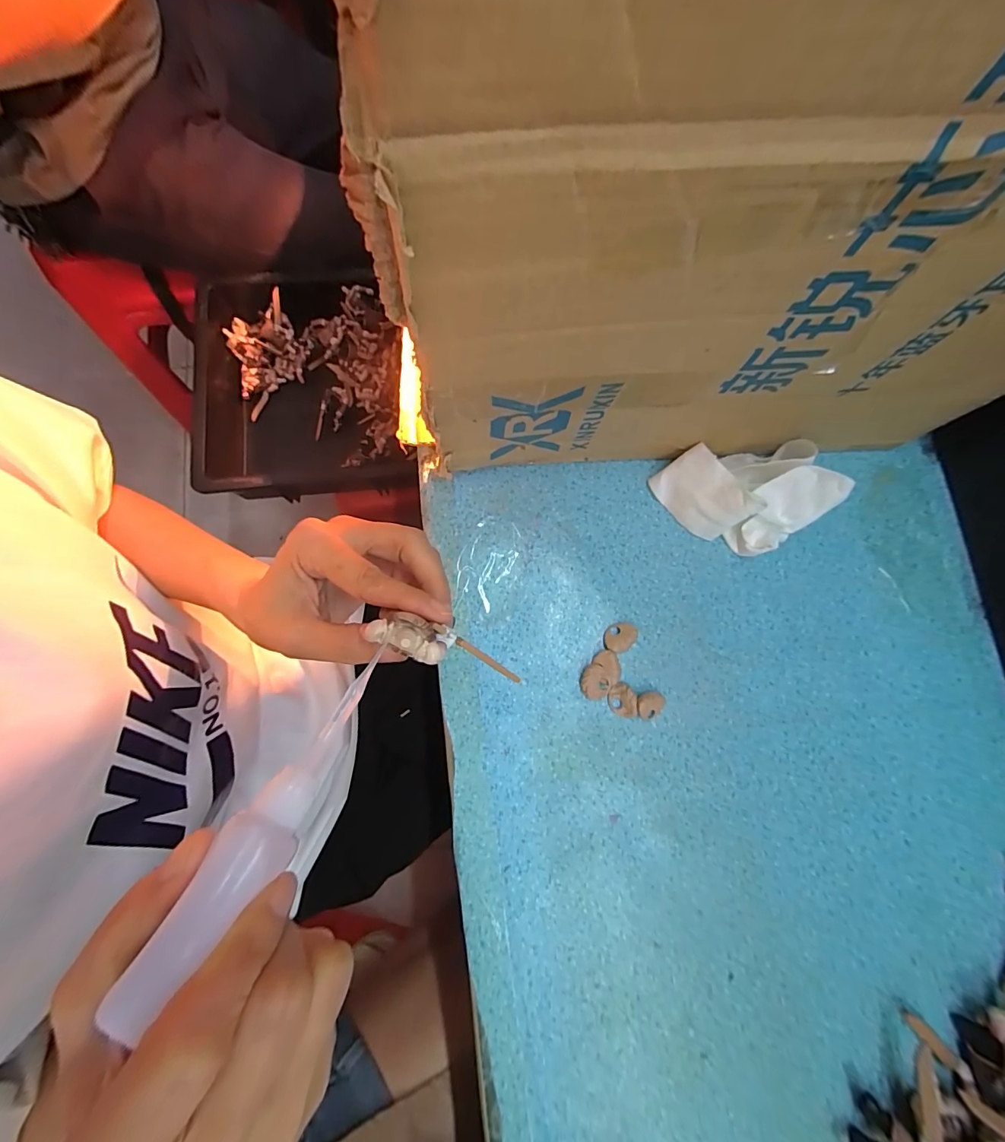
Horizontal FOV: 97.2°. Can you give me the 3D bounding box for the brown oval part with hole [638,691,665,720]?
[{"bbox_3d":[0.104,0.094,0.310,0.022,0.015,0.020,12,79,-1],"label":"brown oval part with hole"}]

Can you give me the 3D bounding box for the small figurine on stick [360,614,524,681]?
[{"bbox_3d":[-0.023,0.034,0.195,0.072,0.015,0.016,23,76,-35],"label":"small figurine on stick"}]

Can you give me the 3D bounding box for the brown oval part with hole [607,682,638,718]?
[{"bbox_3d":[0.085,0.091,0.312,0.019,0.009,0.023,6,79,-2],"label":"brown oval part with hole"}]

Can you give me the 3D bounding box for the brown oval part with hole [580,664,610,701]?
[{"bbox_3d":[0.065,0.078,0.312,0.019,0.010,0.024,-16,81,-6],"label":"brown oval part with hole"}]

